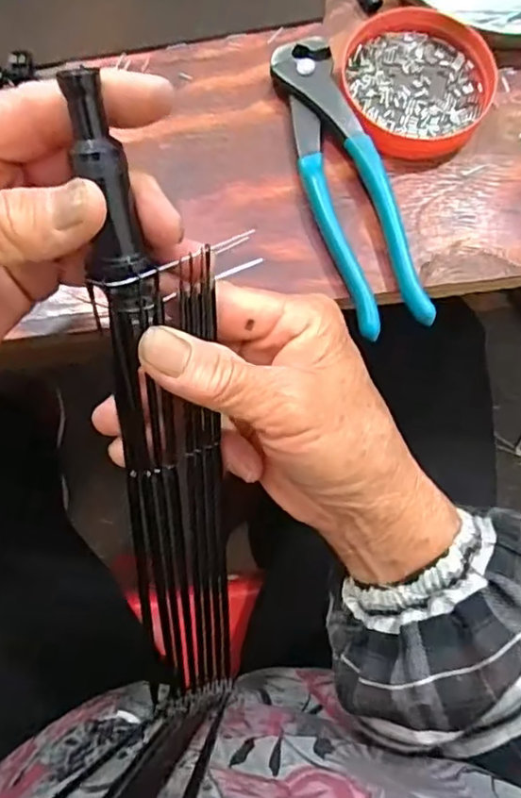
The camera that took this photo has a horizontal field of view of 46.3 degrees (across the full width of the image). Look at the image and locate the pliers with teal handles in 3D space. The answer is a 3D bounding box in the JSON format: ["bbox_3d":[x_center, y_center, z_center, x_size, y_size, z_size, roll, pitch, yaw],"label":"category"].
[{"bbox_3d":[0.043,-0.112,0.312,0.038,0.020,0.166,-17,75,-6],"label":"pliers with teal handles"}]

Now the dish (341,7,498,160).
[{"bbox_3d":[0.083,-0.175,0.332,0.079,0.020,0.089,-19,75,-6],"label":"dish"}]

